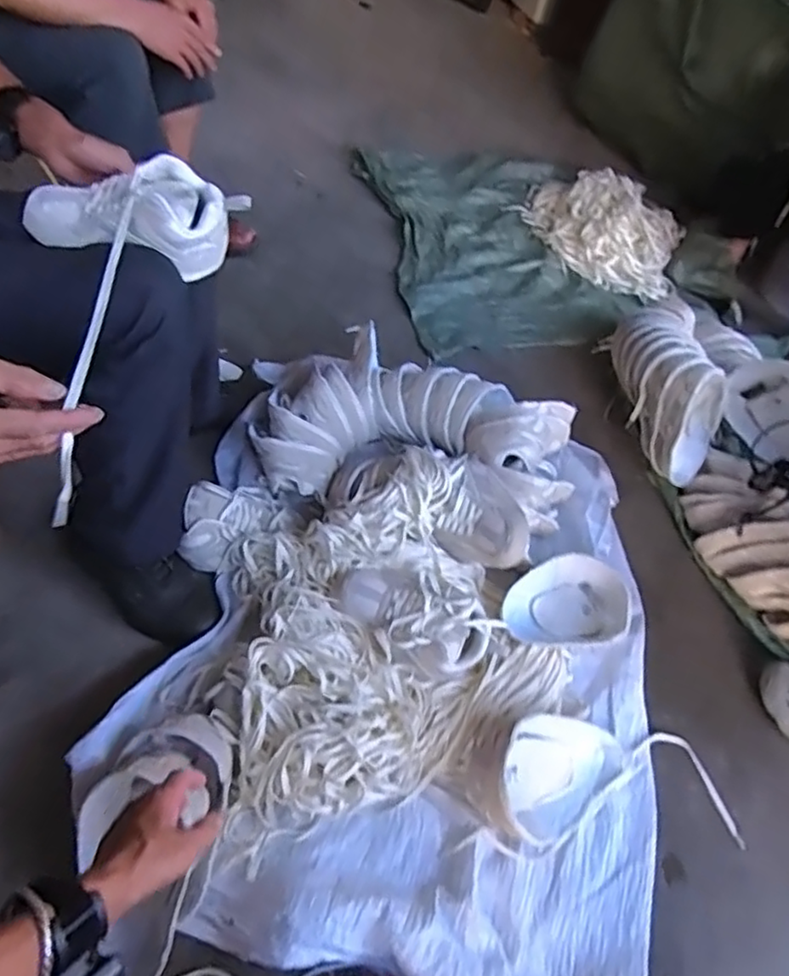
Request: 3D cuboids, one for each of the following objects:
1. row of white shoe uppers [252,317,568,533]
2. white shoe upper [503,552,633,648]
[{"bbox_3d":[0.018,-0.120,1.141,0.585,0.176,0.366,13,52,0],"label":"row of white shoe uppers"},{"bbox_3d":[0.262,0.176,1.018,0.223,0.053,0.140,-3,54,-12],"label":"white shoe upper"}]

